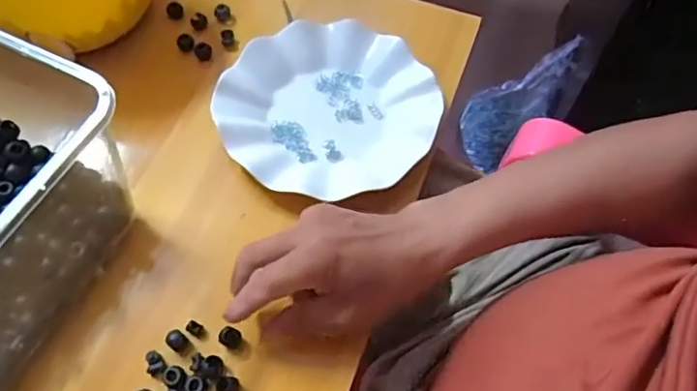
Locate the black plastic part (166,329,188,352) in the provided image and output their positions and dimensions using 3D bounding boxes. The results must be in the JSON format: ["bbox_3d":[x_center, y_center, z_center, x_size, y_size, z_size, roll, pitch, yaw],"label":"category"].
[{"bbox_3d":[-0.119,0.100,0.390,0.014,0.007,0.012,33,65,16],"label":"black plastic part"}]

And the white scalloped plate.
[{"bbox_3d":[-0.017,-0.079,0.483,0.179,0.024,0.170,0,60,-1],"label":"white scalloped plate"}]

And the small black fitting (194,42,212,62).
[{"bbox_3d":[-0.135,-0.134,0.524,0.016,0.010,0.015,-17,62,-10],"label":"small black fitting"}]

